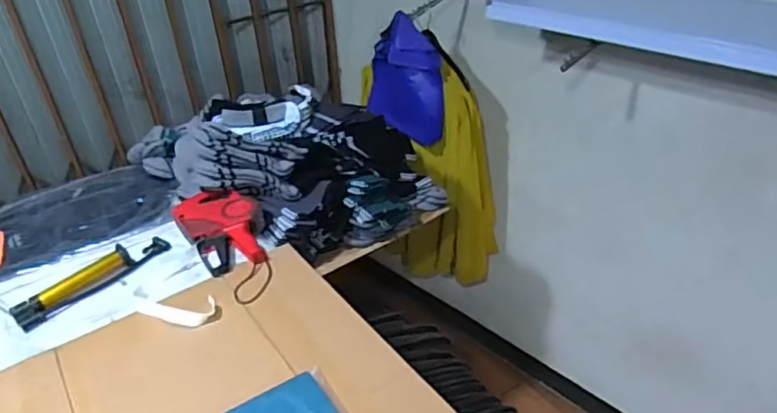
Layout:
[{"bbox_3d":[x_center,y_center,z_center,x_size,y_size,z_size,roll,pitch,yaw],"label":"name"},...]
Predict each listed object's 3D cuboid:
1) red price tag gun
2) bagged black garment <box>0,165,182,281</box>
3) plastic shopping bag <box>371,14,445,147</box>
[{"bbox_3d":[-0.264,0.049,1.001,0.129,0.046,0.281,-24,39,-27],"label":"red price tag gun"},{"bbox_3d":[-0.600,0.033,1.109,0.386,0.052,0.282,-14,35,-15],"label":"bagged black garment"},{"bbox_3d":[0.051,-0.342,1.615,0.229,0.327,0.046,21,40,23],"label":"plastic shopping bag"}]

